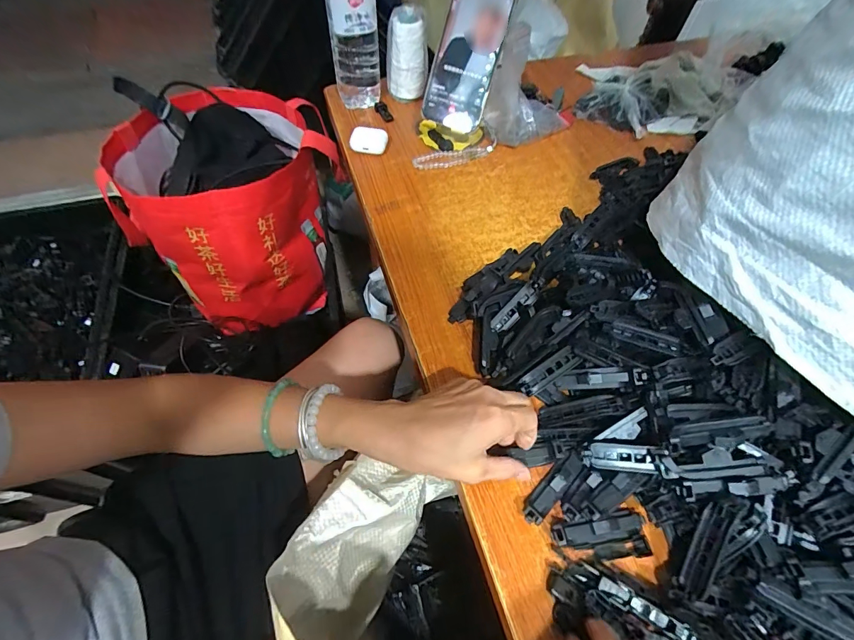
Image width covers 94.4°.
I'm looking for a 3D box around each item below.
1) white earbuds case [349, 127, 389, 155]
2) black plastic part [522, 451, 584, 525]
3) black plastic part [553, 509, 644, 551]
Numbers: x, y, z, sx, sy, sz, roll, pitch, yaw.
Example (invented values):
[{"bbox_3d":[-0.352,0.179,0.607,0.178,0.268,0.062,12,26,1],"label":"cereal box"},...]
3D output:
[{"bbox_3d":[-0.078,-0.242,0.537,0.048,0.027,0.025,4,56,0],"label":"white earbuds case"},{"bbox_3d":[0.100,0.131,0.310,0.067,0.016,0.018,-37,65,-24],"label":"black plastic part"},{"bbox_3d":[0.130,0.156,0.294,0.072,0.014,0.019,-8,57,-8],"label":"black plastic part"}]

